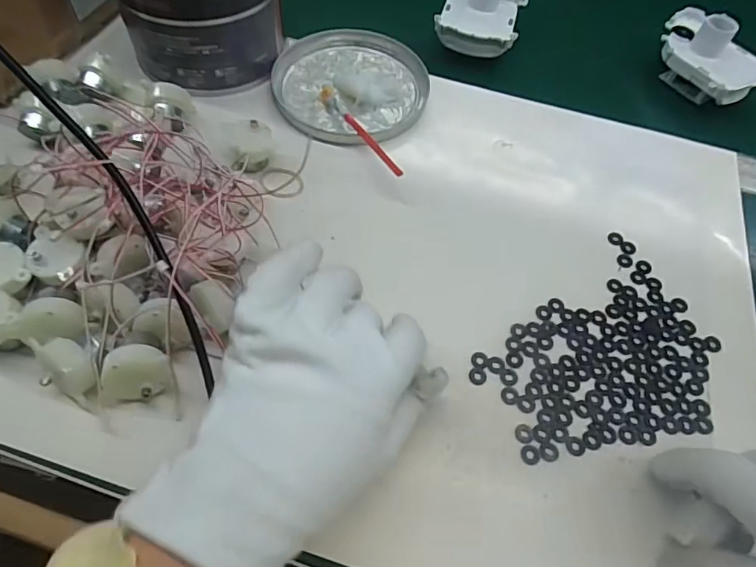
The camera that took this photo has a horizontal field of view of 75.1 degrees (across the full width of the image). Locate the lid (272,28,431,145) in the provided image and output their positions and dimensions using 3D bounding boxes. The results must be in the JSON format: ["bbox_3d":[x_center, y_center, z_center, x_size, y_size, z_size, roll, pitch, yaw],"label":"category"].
[{"bbox_3d":[-0.025,-0.174,0.424,0.127,0.020,0.133,2,59,-4],"label":"lid"}]

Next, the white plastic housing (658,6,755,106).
[{"bbox_3d":[0.295,-0.205,0.442,0.059,0.055,0.099,-28,65,-20],"label":"white plastic housing"}]

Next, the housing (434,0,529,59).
[{"bbox_3d":[0.097,-0.251,0.453,0.070,0.050,0.089,17,59,6],"label":"housing"}]

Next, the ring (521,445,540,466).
[{"bbox_3d":[0.085,0.095,0.273,0.011,0.004,0.010,2,56,-4],"label":"ring"}]

